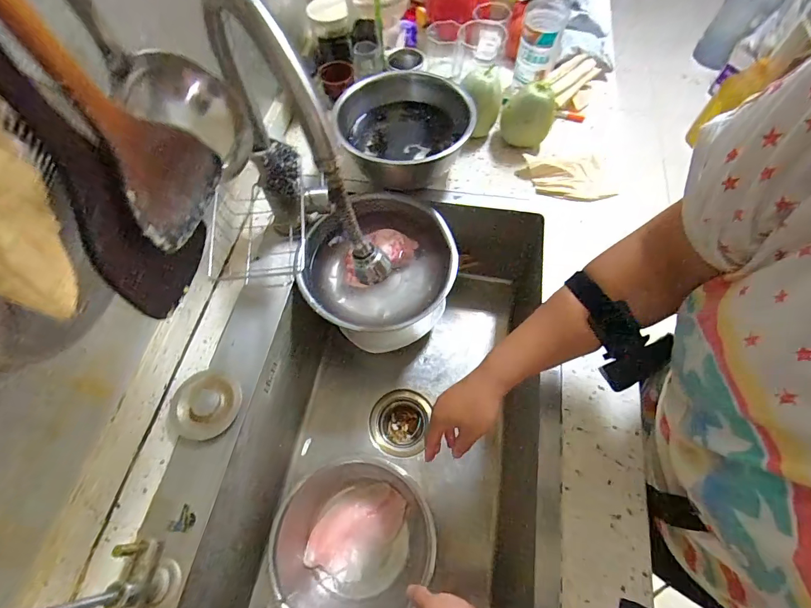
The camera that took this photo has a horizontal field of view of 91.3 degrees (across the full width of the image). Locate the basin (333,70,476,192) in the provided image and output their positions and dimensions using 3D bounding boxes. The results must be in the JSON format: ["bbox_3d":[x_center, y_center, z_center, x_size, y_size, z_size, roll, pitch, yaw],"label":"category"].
[{"bbox_3d":[-0.001,-0.267,0.634,0.202,0.102,0.203,-1,63,2],"label":"basin"}]

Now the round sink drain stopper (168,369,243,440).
[{"bbox_3d":[-0.247,0.123,0.489,0.071,0.021,0.080,28,68,16],"label":"round sink drain stopper"}]

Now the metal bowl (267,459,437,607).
[{"bbox_3d":[-0.069,0.330,0.542,0.210,0.095,0.198,-1,63,2],"label":"metal bowl"}]

